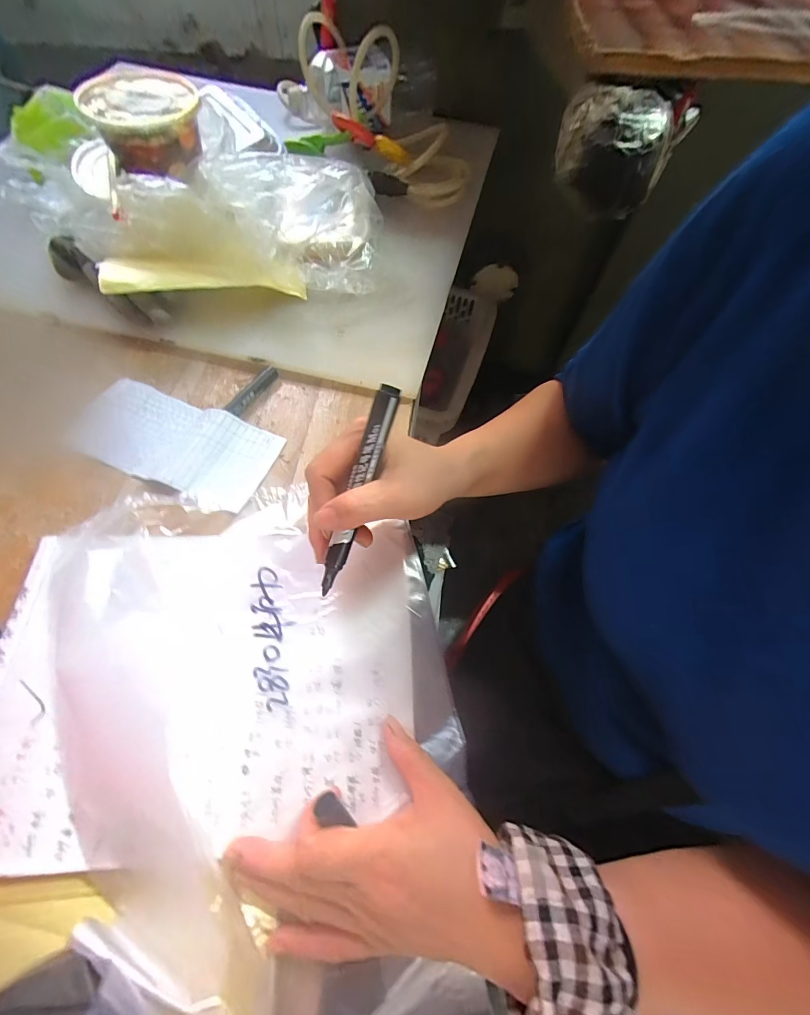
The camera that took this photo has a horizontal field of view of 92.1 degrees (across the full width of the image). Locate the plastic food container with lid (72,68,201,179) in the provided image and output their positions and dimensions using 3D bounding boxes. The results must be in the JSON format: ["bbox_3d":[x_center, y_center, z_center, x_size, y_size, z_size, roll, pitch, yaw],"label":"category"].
[{"bbox_3d":[-0.264,-0.398,0.402,0.111,0.048,0.102,-13,66,-8],"label":"plastic food container with lid"}]

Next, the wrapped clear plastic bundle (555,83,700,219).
[{"bbox_3d":[0.178,-0.308,0.338,0.089,0.070,0.071,-12,66,-7],"label":"wrapped clear plastic bundle"}]

